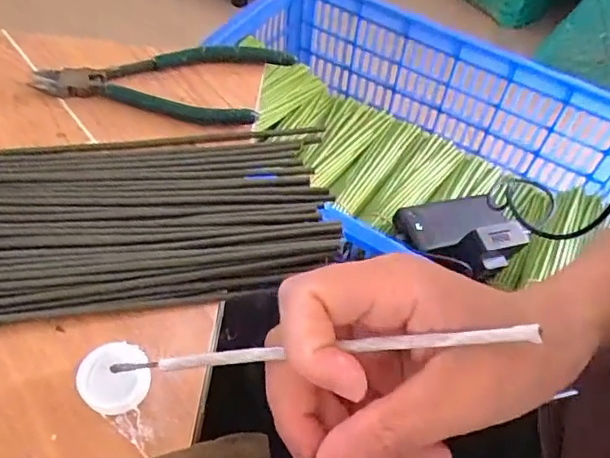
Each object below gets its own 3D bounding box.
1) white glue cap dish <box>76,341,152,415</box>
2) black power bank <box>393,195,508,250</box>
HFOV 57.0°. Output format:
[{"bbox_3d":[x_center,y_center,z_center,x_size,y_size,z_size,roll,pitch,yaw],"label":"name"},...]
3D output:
[{"bbox_3d":[-0.092,0.072,0.272,0.032,0.010,0.032,2,52,-2],"label":"white glue cap dish"},{"bbox_3d":[0.187,-0.014,0.737,0.134,0.025,0.064,-11,53,-11],"label":"black power bank"}]

